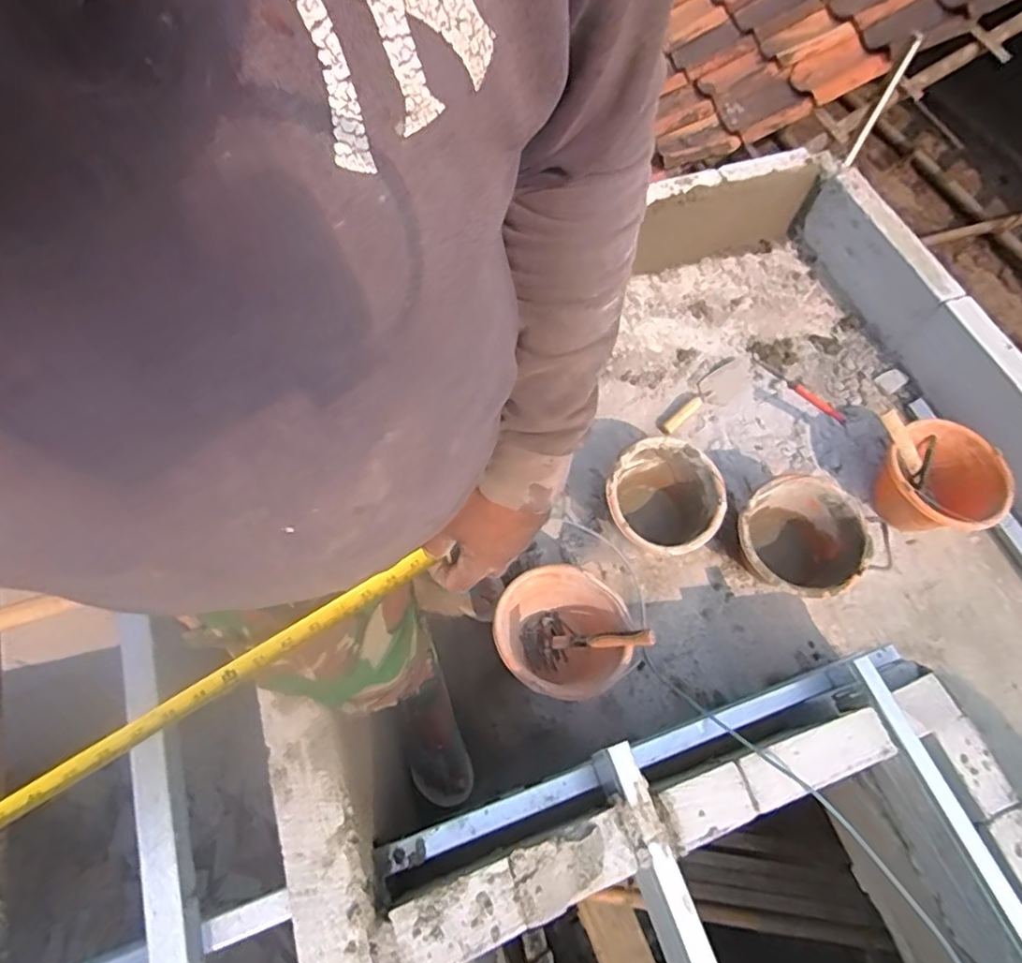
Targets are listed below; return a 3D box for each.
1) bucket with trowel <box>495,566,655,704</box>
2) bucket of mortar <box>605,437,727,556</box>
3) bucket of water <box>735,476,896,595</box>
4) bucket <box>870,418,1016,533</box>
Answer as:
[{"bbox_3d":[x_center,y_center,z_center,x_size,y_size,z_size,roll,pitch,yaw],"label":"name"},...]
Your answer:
[{"bbox_3d":[0.095,0.307,1.197,0.237,0.219,0.252,0,63,-1],"label":"bucket with trowel"},{"bbox_3d":[0.325,0.060,1.337,0.239,0.175,0.249,0,63,-1],"label":"bucket of mortar"},{"bbox_3d":[0.597,0.138,1.279,0.247,0.196,0.240,0,63,-1],"label":"bucket of water"},{"bbox_3d":[0.971,0.007,1.384,0.224,0.164,0.261,-29,67,-14],"label":"bucket"}]

